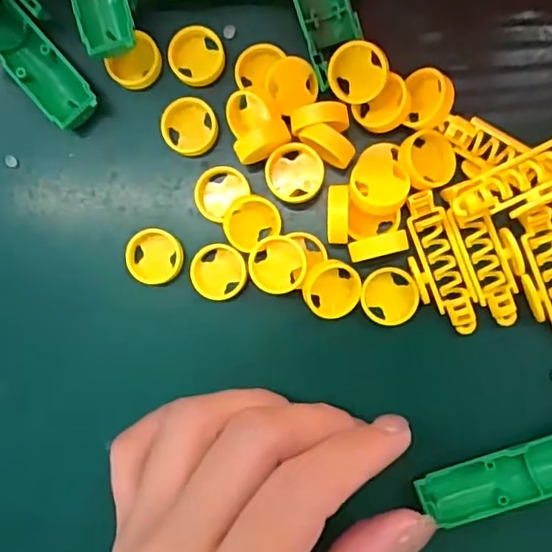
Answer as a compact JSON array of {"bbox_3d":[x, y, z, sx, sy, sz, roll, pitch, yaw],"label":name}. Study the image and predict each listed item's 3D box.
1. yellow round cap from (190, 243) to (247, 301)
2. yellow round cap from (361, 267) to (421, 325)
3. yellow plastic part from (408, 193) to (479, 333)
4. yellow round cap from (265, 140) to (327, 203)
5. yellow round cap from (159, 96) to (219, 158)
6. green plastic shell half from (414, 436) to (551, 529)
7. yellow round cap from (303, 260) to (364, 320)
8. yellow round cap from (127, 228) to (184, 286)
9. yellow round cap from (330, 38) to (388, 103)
[{"bbox_3d":[-0.020,-0.001,0.208,0.018,0.006,0.019,0,89,5],"label":"yellow round cap"},{"bbox_3d":[0.039,0.007,0.201,0.018,0.005,0.019,0,89,5],"label":"yellow round cap"},{"bbox_3d":[0.054,-0.003,0.196,0.017,0.006,0.048,-21,87,4],"label":"yellow plastic part"},{"bbox_3d":[0.006,-0.035,0.200,0.019,0.006,0.020,0,89,5],"label":"yellow round cap"},{"bbox_3d":[-0.030,-0.053,0.208,0.019,0.006,0.019,0,89,5],"label":"yellow round cap"},{"bbox_3d":[0.084,0.062,0.193,0.075,0.009,0.019,-20,87,6],"label":"green plastic shell half"},{"bbox_3d":[0.019,0.004,0.199,0.019,0.005,0.019,0,89,5],"label":"yellow round cap"},{"bbox_3d":[-0.043,-0.007,0.209,0.019,0.006,0.019,0,89,5],"label":"yellow round cap"},{"bbox_3d":[0.027,-0.067,0.195,0.019,0.004,0.019,4,120,7],"label":"yellow round cap"}]

